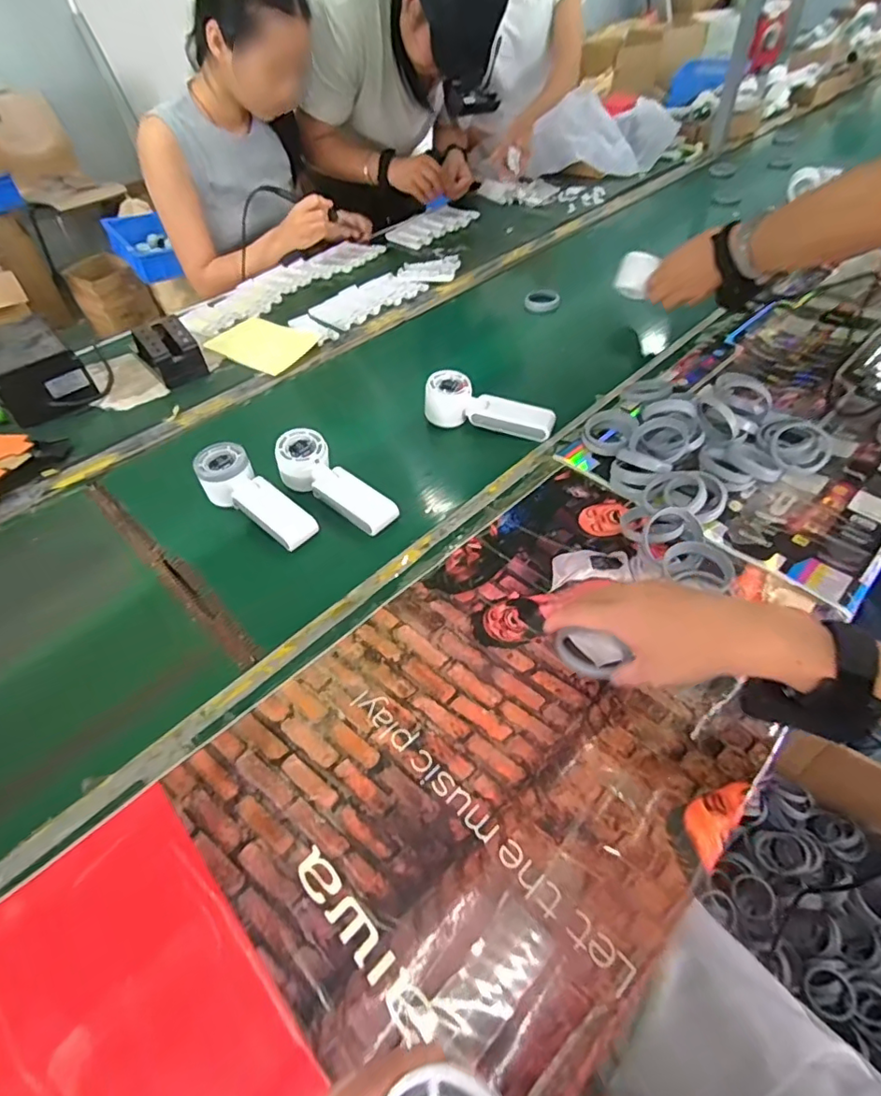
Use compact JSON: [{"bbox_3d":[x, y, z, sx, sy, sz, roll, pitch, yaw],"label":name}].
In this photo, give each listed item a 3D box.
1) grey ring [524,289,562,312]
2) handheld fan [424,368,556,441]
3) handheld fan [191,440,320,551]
[{"bbox_3d":[0.175,-0.424,0.931,0.059,0.018,0.061,5,48,9],"label":"grey ring"},{"bbox_3d":[0.061,-0.180,0.682,0.160,0.039,0.054,17,54,18],"label":"handheld fan"},{"bbox_3d":[-0.212,-0.057,0.611,0.058,0.050,0.167,-38,55,-26],"label":"handheld fan"}]

